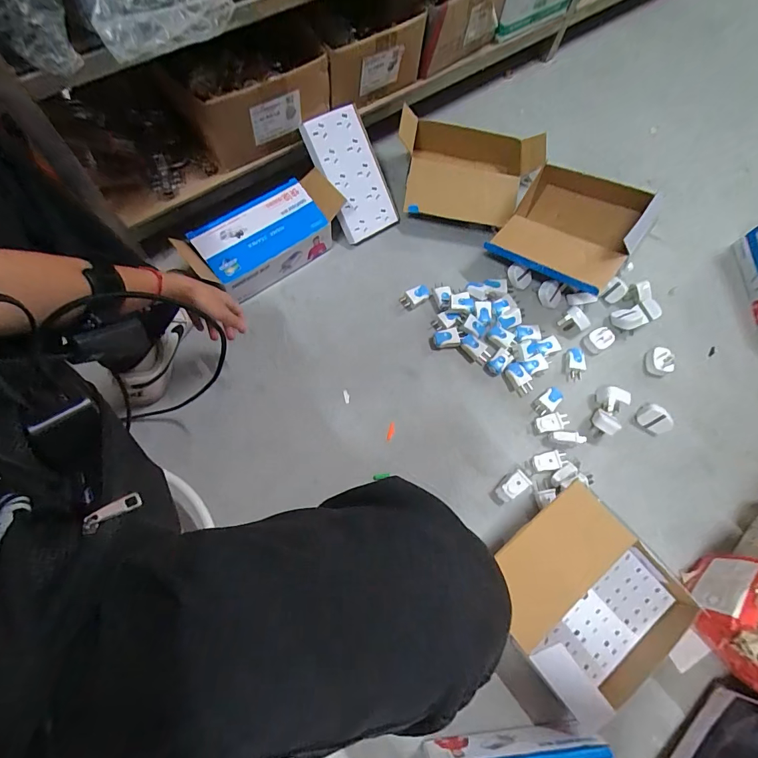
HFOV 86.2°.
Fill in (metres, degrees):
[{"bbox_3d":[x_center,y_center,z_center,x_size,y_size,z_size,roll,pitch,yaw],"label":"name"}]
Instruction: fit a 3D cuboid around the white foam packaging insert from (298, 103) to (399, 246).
[{"bbox_3d":[-0.046,-0.374,0.761,0.116,0.223,0.022,-33,38,-11],"label":"white foam packaging insert"}]

